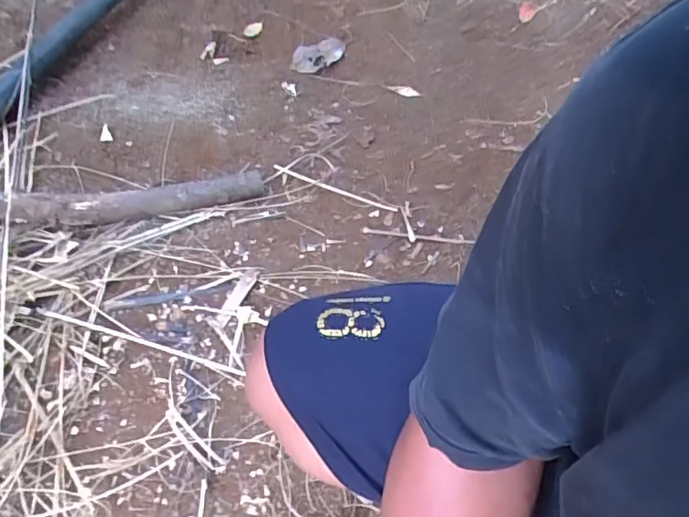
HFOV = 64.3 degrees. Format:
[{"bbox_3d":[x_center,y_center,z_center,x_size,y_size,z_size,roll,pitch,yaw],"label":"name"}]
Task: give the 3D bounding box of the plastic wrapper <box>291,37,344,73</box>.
[{"bbox_3d":[-0.061,-0.471,1.266,0.128,0.050,0.059,-22,59,-1],"label":"plastic wrapper"}]

